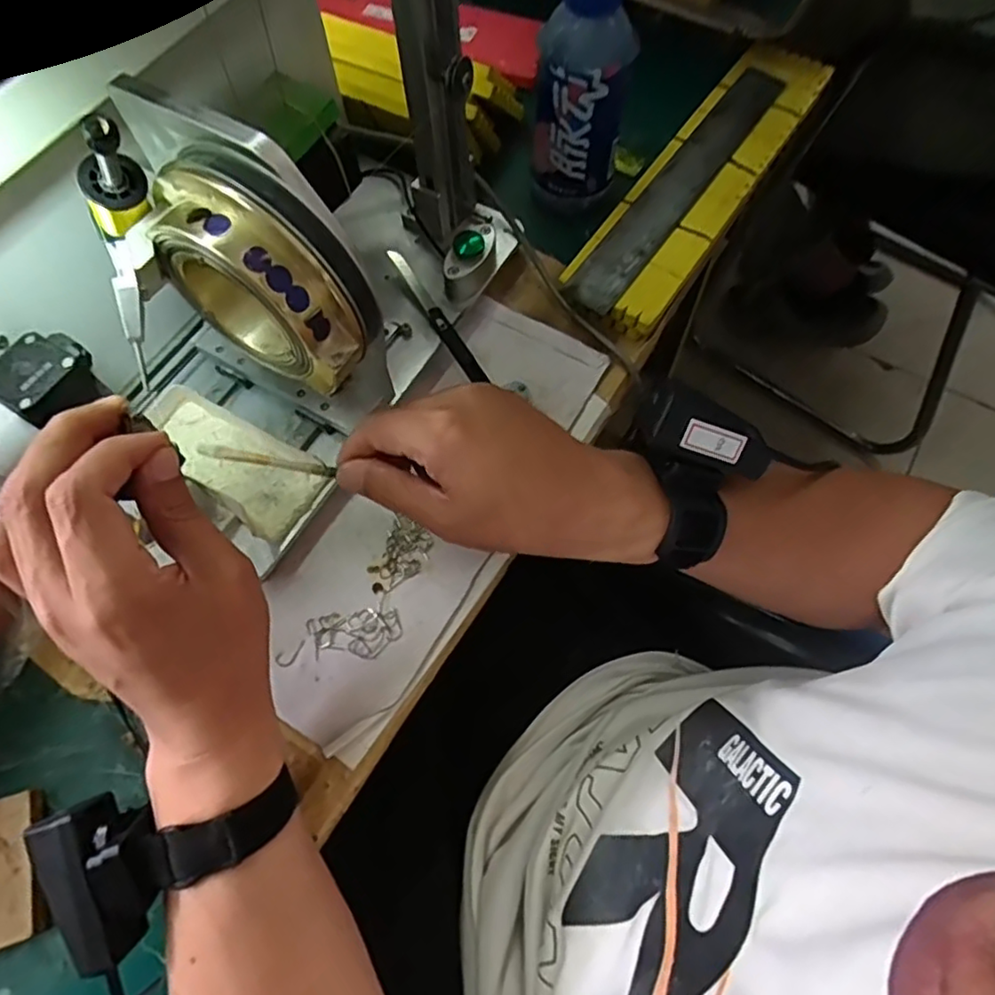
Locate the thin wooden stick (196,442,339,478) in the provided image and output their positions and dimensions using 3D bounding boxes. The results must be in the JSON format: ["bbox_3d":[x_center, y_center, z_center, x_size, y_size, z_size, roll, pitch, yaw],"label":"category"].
[{"bbox_3d":[-0.132,-0.021,0.357,0.079,0.005,0.006,10,67,1],"label":"thin wooden stick"}]

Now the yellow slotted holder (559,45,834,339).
[{"bbox_3d":[0.172,-0.266,0.520,0.083,0.037,0.338,33,70,14],"label":"yellow slotted holder"}]

